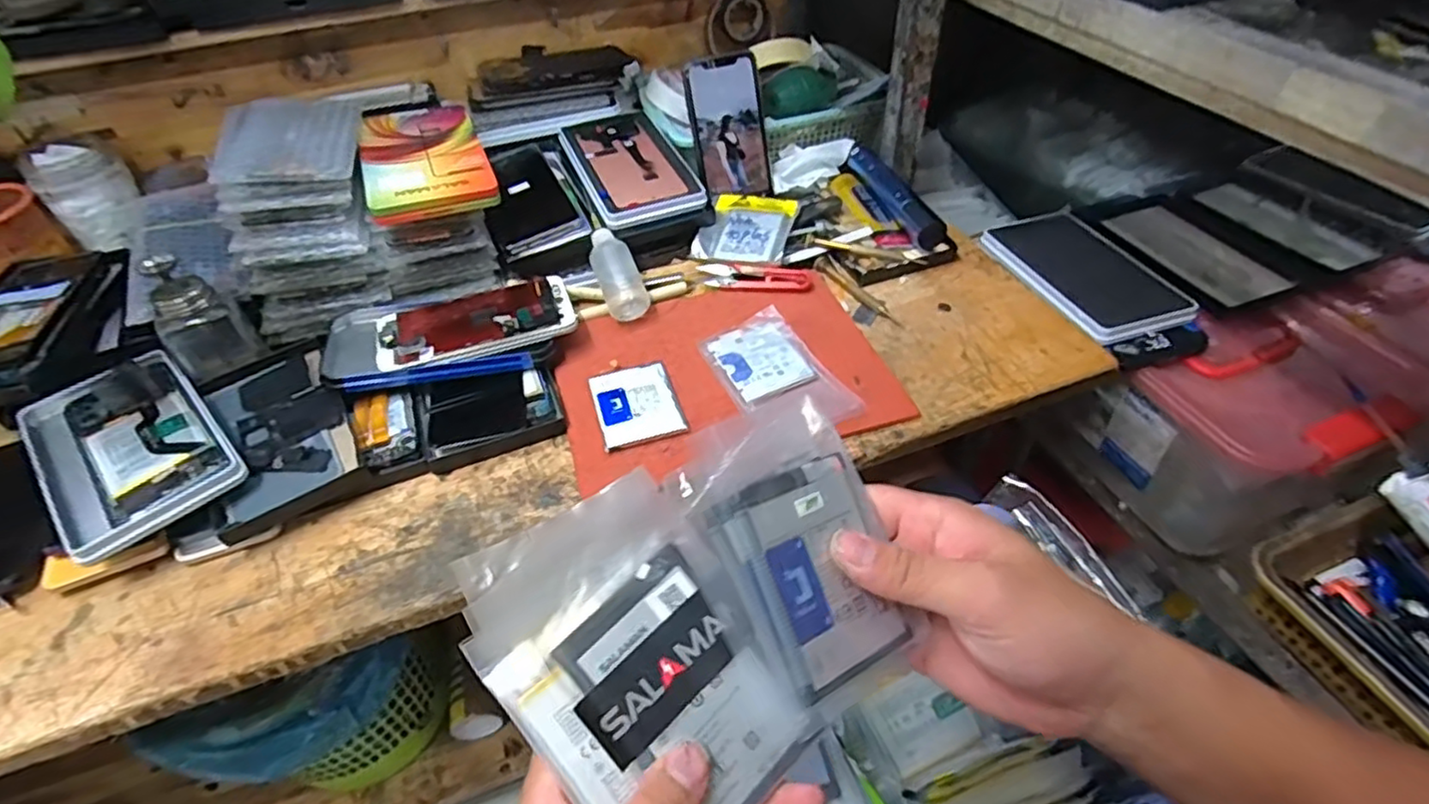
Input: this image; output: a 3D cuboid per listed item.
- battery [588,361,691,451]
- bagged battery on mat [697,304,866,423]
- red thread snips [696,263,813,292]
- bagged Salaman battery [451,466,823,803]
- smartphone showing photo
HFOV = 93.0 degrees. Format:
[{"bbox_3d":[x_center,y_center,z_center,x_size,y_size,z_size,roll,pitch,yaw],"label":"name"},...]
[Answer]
[{"bbox_3d":[-0.061,0.000,0.531,0.063,0.005,0.080,-15,47,-10],"label":"battery"},{"bbox_3d":[0.049,-0.024,0.545,0.079,0.012,0.134,-23,49,-17],"label":"bagged battery on mat"},{"bbox_3d":[0.037,-0.114,0.628,0.101,0.018,0.022,4,47,7],"label":"red thread snips"},{"bbox_3d":[-0.029,0.102,0.269,0.095,0.006,0.139,-37,81,-21],"label":"bagged Salaman battery"},{"bbox_3d":[0.018,-0.278,0.693,0.072,0.135,0.015,-18,25,-7],"label":"smartphone showing photo"}]

